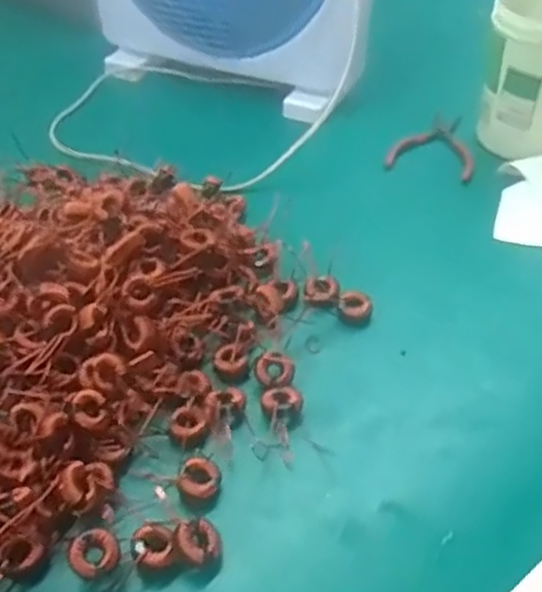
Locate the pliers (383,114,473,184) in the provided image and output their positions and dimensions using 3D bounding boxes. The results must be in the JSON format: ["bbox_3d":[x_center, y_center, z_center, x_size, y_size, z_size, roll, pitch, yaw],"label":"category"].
[{"bbox_3d":[0.166,-0.155,0.744,0.082,0.006,0.115,13,46,14],"label":"pliers"}]

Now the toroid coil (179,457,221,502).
[{"bbox_3d":[-0.044,0.114,0.459,0.023,0.016,0.026,1,44,3],"label":"toroid coil"}]

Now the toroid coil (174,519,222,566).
[{"bbox_3d":[-0.041,0.142,0.424,0.025,0.017,0.022,-13,45,-12],"label":"toroid coil"}]

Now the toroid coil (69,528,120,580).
[{"bbox_3d":[-0.098,0.143,0.412,0.025,0.014,0.026,5,72,-16],"label":"toroid coil"}]

